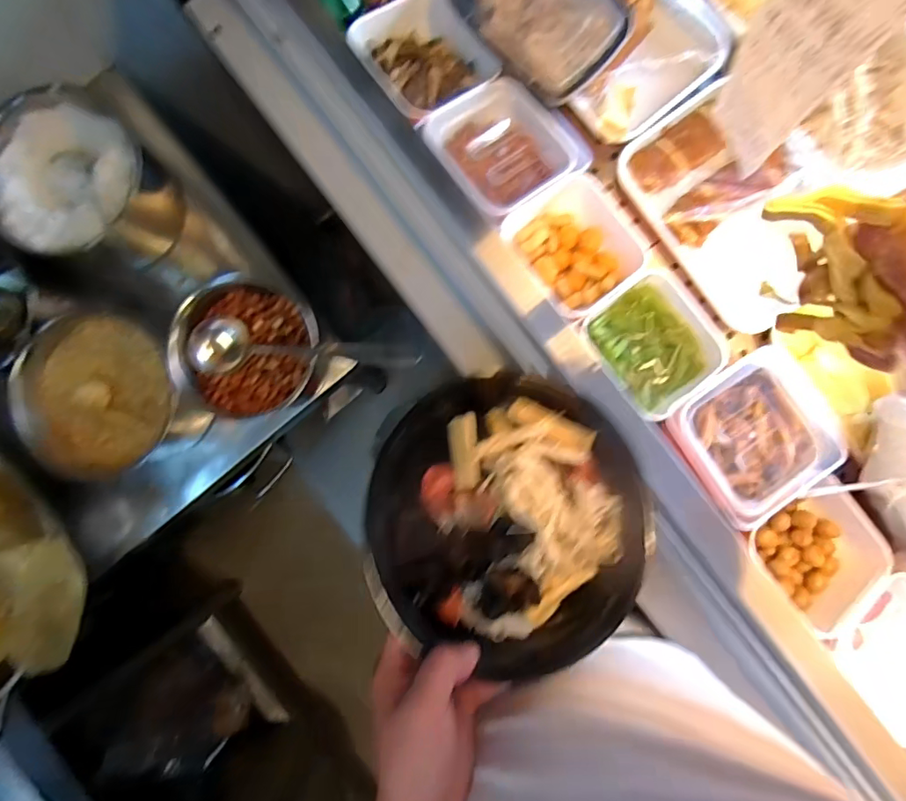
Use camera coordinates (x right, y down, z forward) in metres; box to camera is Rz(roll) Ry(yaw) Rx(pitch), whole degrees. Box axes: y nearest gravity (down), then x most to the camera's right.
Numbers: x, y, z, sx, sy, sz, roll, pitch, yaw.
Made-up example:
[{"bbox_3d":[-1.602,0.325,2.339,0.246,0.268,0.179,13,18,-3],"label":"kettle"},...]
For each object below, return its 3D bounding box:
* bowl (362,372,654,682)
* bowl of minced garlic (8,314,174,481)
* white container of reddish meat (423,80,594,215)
[{"bbox_3d":[0.047,0.092,0.436,0.239,0.081,0.239,1,77,-5],"label":"bowl"},{"bbox_3d":[-0.391,-0.003,0.581,0.176,0.060,0.178,14,89,1],"label":"bowl of minced garlic"},{"bbox_3d":[0.066,-0.316,0.634,0.163,0.062,0.149,-33,88,0],"label":"white container of reddish meat"}]

